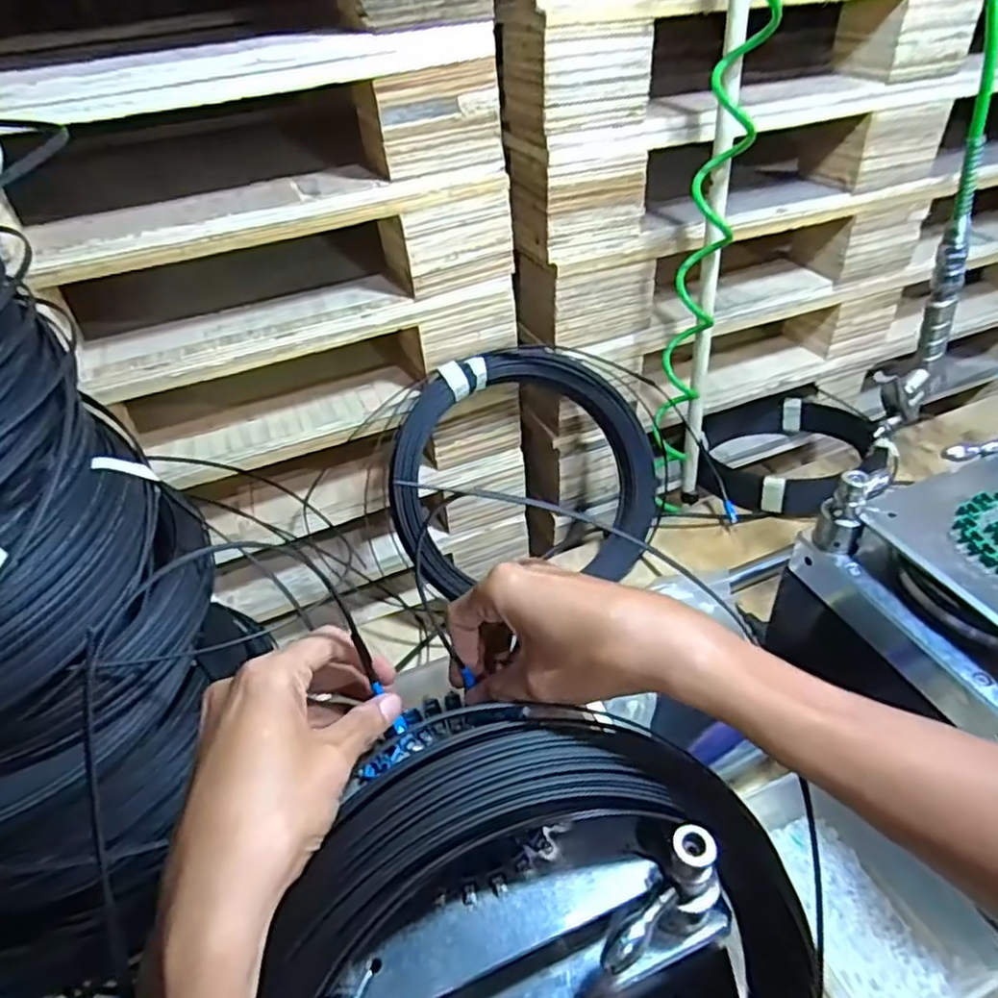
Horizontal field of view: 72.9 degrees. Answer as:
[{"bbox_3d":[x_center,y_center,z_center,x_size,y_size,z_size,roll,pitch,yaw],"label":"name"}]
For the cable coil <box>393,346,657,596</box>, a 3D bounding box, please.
[{"bbox_3d":[0.029,-0.031,0.799,0.322,0.283,0.068,-17,2,-12],"label":"cable coil"}]

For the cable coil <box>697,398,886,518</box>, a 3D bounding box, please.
[{"bbox_3d":[0.410,-0.073,0.976,0.272,0.063,0.232,-23,45,-20],"label":"cable coil"}]

